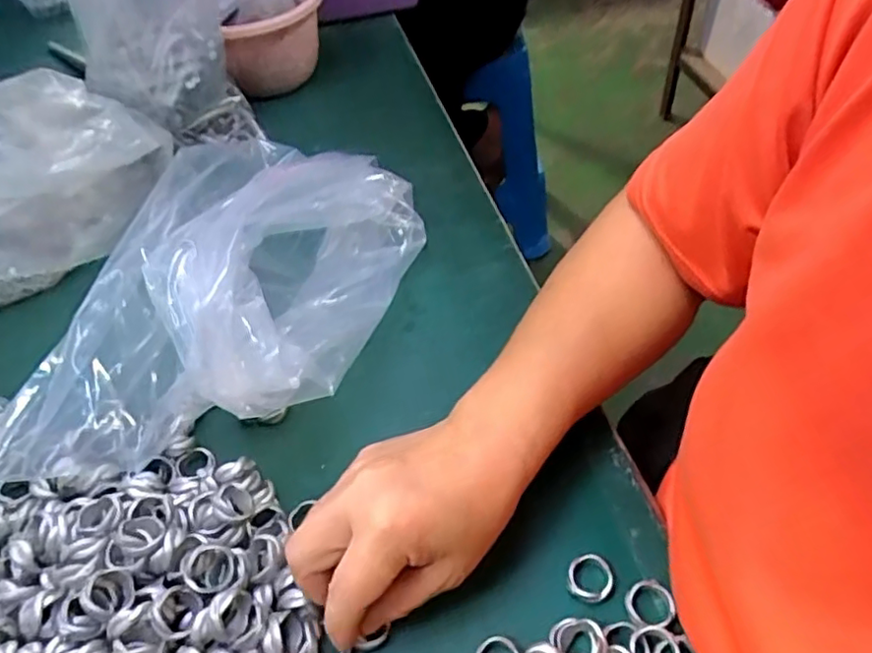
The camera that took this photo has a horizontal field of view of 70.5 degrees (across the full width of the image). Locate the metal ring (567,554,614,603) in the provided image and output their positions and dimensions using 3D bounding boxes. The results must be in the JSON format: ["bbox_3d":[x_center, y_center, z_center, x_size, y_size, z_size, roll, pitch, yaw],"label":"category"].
[{"bbox_3d":[0.078,0.128,0.313,0.022,0.008,0.023,-5,48,6],"label":"metal ring"}]

